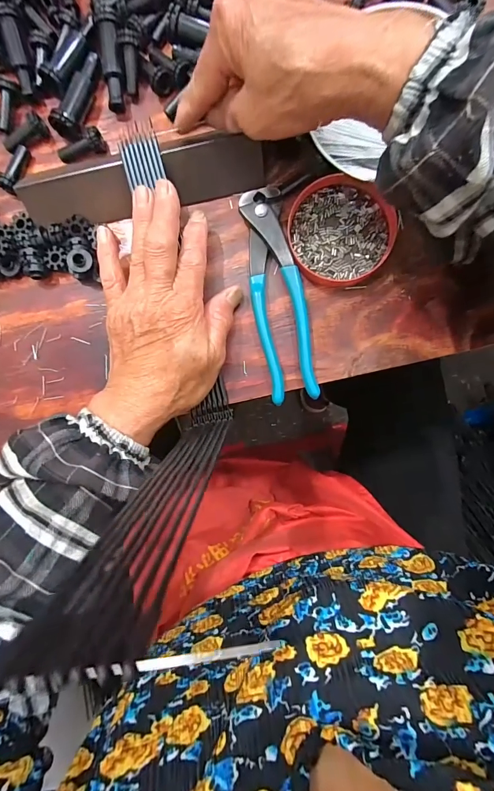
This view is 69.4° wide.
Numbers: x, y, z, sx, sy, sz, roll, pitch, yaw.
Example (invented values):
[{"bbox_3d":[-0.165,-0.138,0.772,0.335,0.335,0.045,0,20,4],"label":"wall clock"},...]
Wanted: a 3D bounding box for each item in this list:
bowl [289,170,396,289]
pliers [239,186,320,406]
[{"bbox_3d":[0.071,-0.127,0.276,0.076,0.009,0.079,0,93,4],"label":"bowl"},{"bbox_3d":[0.024,-0.077,0.279,0.039,0.014,0.162,-9,92,4],"label":"pliers"}]

